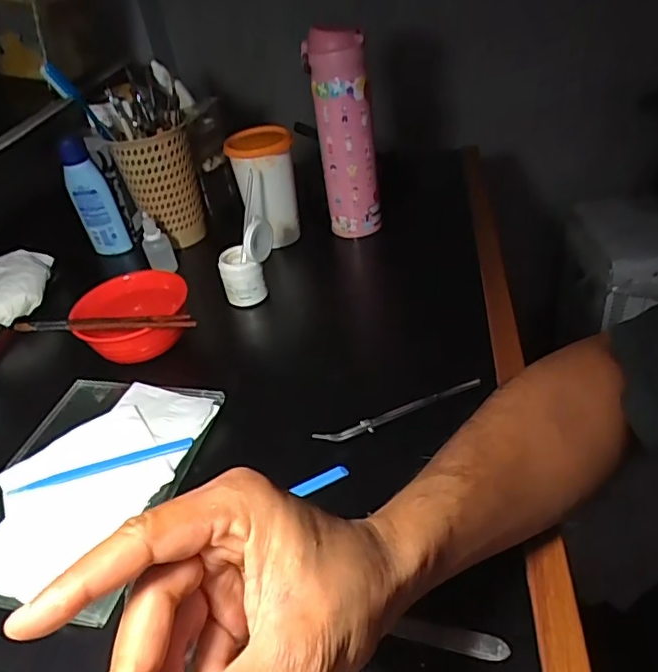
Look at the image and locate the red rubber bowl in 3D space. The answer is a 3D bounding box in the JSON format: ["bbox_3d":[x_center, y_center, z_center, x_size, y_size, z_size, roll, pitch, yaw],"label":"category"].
[{"bbox_3d":[-0.188,-0.019,0.559,0.110,0.051,0.097,-6,37,4],"label":"red rubber bowl"}]

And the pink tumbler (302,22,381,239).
[{"bbox_3d":[0.019,-0.223,0.647,0.065,0.220,0.063,-6,37,4],"label":"pink tumbler"}]

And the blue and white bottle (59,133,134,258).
[{"bbox_3d":[-0.286,-0.166,0.700,0.045,0.145,0.033,-25,40,-20],"label":"blue and white bottle"}]

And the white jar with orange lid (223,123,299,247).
[{"bbox_3d":[-0.073,-0.172,0.674,0.069,0.123,0.074,-6,37,4],"label":"white jar with orange lid"}]

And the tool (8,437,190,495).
[{"bbox_3d":[-0.172,0.099,0.438,0.134,0.004,0.008,-14,40,-8],"label":"tool"}]

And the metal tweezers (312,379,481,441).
[{"bbox_3d":[0.058,0.059,0.451,0.143,0.009,0.011,-20,38,-14],"label":"metal tweezers"}]

